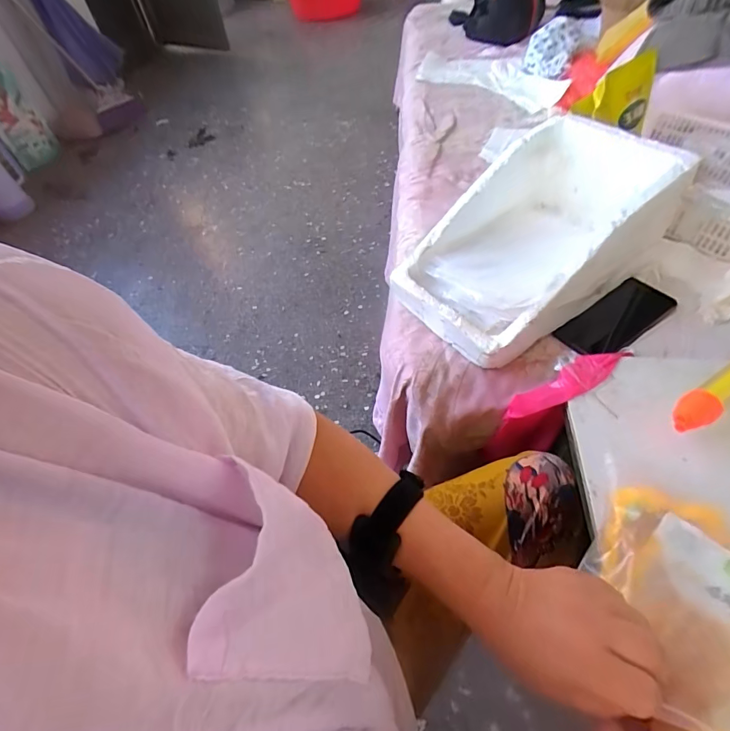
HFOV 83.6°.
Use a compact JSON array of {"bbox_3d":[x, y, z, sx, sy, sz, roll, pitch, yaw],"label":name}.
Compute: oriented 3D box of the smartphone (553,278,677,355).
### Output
[{"bbox_3d":[0.342,-0.060,0.558,0.161,0.015,0.068,-34,70,-10],"label":"smartphone"}]

